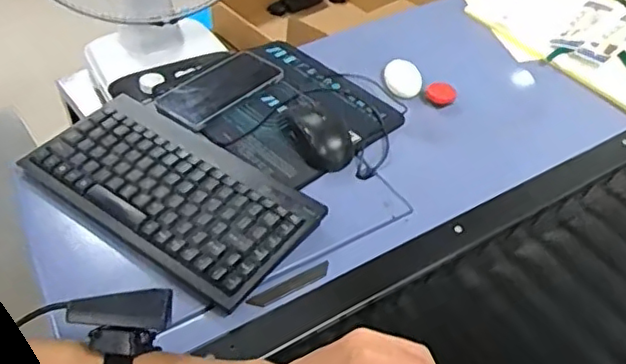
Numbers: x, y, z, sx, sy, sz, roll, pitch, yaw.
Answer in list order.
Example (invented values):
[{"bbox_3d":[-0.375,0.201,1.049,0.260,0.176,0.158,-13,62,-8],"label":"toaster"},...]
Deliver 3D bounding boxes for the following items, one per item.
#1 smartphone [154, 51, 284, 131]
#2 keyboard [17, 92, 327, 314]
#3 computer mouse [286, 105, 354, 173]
[{"bbox_3d":[-0.110,-0.118,0.763,0.071,0.015,0.173,37,49,15],"label":"smartphone"},{"bbox_3d":[-0.144,0.005,0.622,0.282,0.024,0.149,28,49,24],"label":"keyboard"},{"bbox_3d":[0.009,-0.054,0.693,0.056,0.032,0.093,-16,47,-18],"label":"computer mouse"}]

